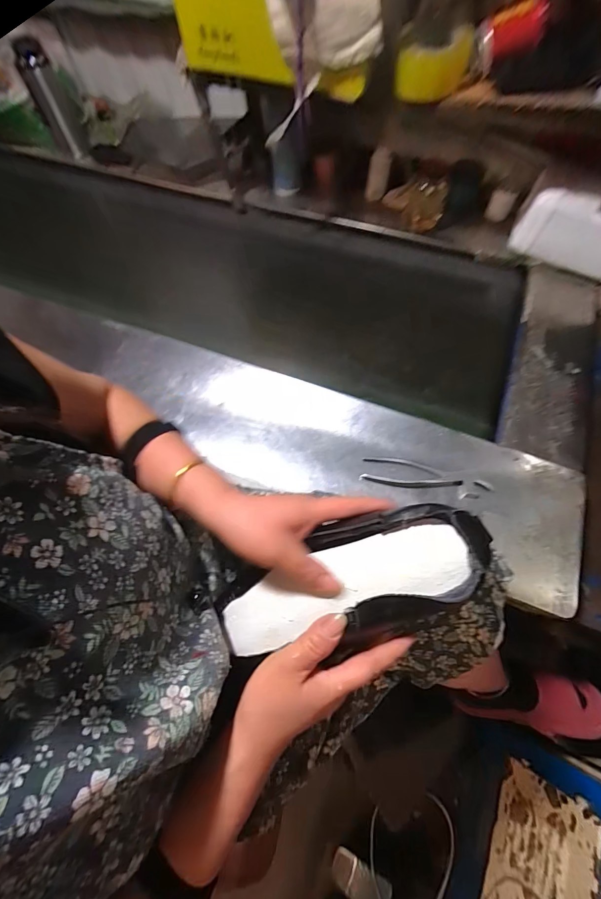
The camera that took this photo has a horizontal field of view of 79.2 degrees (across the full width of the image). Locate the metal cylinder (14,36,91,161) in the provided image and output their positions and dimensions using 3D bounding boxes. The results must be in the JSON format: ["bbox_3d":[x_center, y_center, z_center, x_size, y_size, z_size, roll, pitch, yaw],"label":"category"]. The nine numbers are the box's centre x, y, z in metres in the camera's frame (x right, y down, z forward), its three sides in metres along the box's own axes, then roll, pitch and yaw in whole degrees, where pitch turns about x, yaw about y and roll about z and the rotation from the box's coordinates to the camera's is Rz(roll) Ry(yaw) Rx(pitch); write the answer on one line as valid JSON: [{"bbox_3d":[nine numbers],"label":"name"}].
[{"bbox_3d":[-0.589,-0.818,0.890,0.080,0.212,0.068,-25,66,-8],"label":"metal cylinder"}]

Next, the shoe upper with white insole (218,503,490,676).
[{"bbox_3d":[0.032,0.122,0.322,0.252,0.052,0.089,-28,64,18],"label":"shoe upper with white insole"}]

